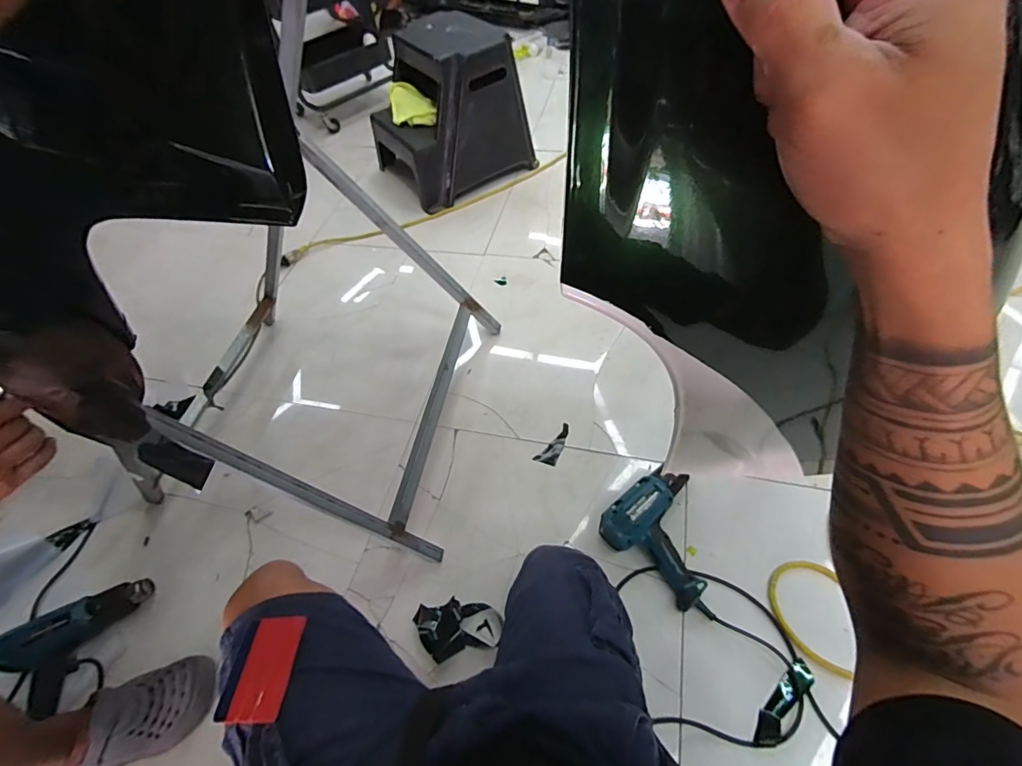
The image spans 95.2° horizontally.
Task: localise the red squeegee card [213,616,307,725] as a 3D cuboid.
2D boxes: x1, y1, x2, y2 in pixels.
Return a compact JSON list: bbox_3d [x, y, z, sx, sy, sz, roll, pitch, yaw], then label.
[{"bbox_3d":[-0.272,0.312,0.512,0.069,0.009,0.100,-4,45,5],"label":"red squeegee card"}]

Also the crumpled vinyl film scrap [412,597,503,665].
[{"bbox_3d":[-0.100,0.417,0.801,0.136,0.048,0.093,-10,54,-2],"label":"crumpled vinyl film scrap"}]

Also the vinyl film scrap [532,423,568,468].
[{"bbox_3d":[0.092,0.131,1.012,0.046,0.011,0.102,21,58,19],"label":"vinyl film scrap"}]

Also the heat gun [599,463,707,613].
[{"bbox_3d":[0.291,0.267,0.857,0.196,0.072,0.190,35,64,27],"label":"heat gun"}]

